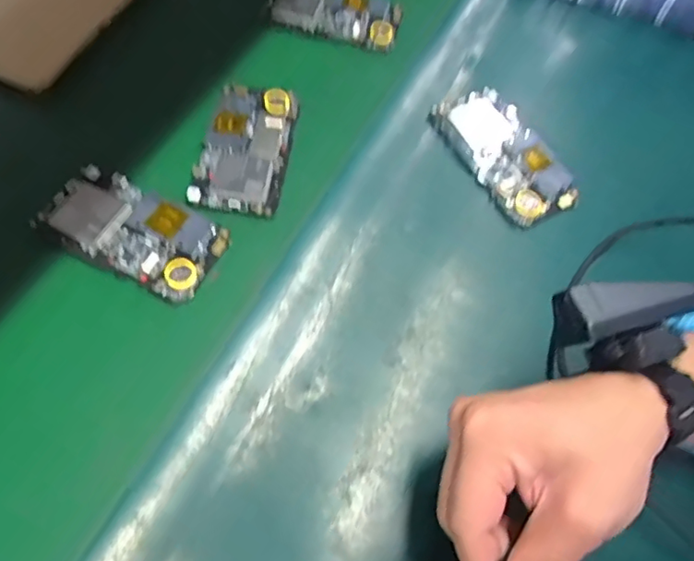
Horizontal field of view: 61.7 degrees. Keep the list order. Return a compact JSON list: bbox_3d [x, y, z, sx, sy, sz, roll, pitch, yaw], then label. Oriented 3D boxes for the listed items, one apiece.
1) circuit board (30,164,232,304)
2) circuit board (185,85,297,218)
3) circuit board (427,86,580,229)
[{"bbox_3d":[-0.151,-0.037,0.406,0.126,0.008,0.066,25,63,10],"label":"circuit board"},{"bbox_3d":[-0.079,-0.107,0.454,0.065,0.006,0.123,7,61,1],"label":"circuit board"},{"bbox_3d":[0.128,-0.103,0.467,0.069,0.012,0.124,-25,66,-16],"label":"circuit board"}]

